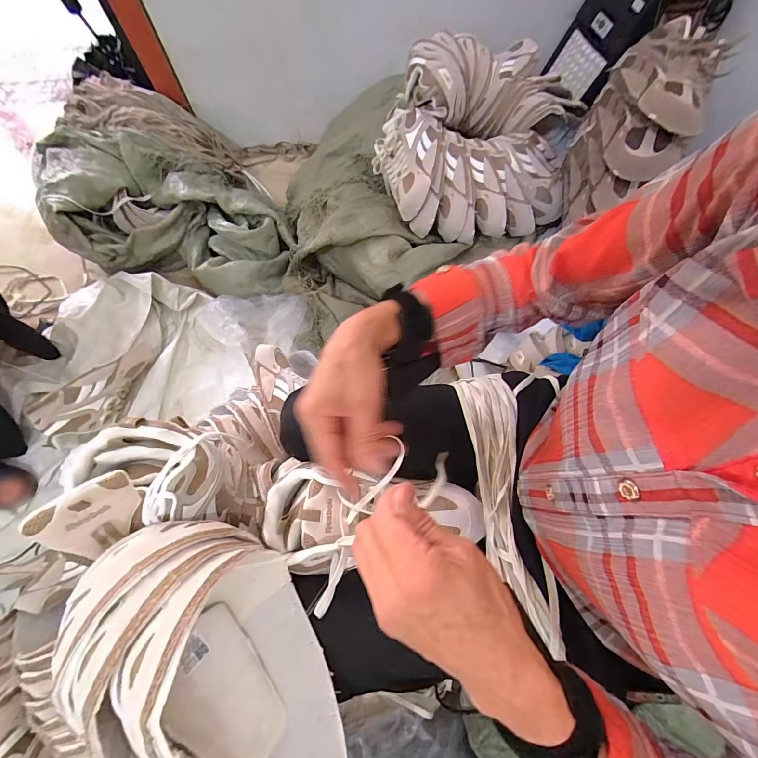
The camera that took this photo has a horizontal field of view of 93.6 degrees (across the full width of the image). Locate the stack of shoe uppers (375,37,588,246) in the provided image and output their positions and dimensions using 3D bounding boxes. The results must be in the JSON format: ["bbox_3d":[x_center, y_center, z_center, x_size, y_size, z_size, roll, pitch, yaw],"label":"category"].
[{"bbox_3d":[0.221,-0.532,0.748,0.406,0.174,0.473,17,69,7],"label":"stack of shoe uppers"}]

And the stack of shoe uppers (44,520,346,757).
[{"bbox_3d":[-0.130,0.241,0.294,0.285,0.129,0.142,41,74,15],"label":"stack of shoe uppers"}]

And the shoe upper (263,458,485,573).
[{"bbox_3d":[-0.003,0.146,0.398,0.238,0.053,0.110,0,68,-6],"label":"shoe upper"}]

